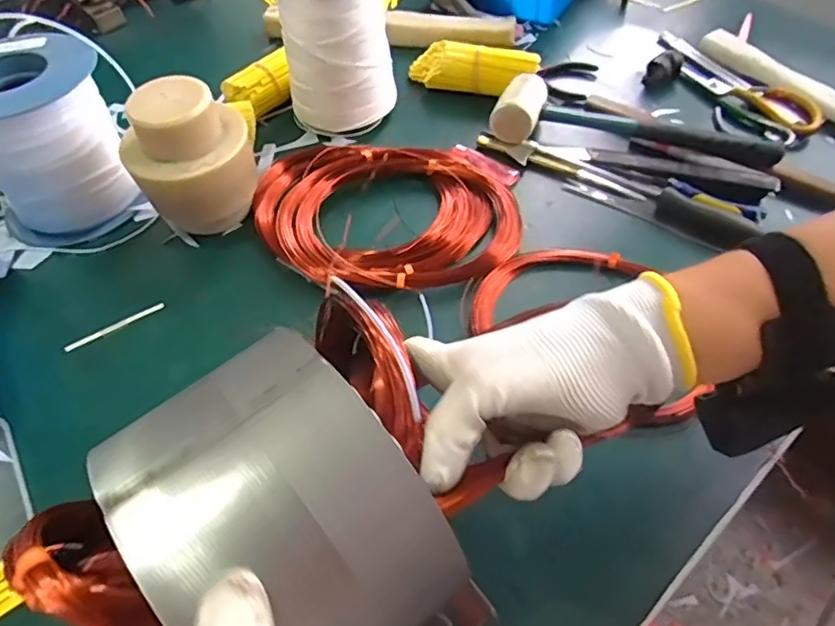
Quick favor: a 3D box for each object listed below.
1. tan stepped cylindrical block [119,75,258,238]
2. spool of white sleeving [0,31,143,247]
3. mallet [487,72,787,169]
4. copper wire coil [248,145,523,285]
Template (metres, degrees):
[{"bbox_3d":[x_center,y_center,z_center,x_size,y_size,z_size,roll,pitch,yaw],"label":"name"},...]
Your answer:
[{"bbox_3d":[-0.204,-0.137,0.537,0.087,0.137,0.093,-1,54,2],"label":"tan stepped cylindrical block"},{"bbox_3d":[-0.360,-0.163,0.556,0.140,0.145,0.130,-1,53,1],"label":"spool of white sleeving"},{"bbox_3d":[0.226,-0.205,0.610,0.288,0.044,0.088,10,54,10],"label":"mallet"},{"bbox_3d":[-0.030,-0.101,0.552,0.246,0.051,0.182,-9,53,-4],"label":"copper wire coil"}]

